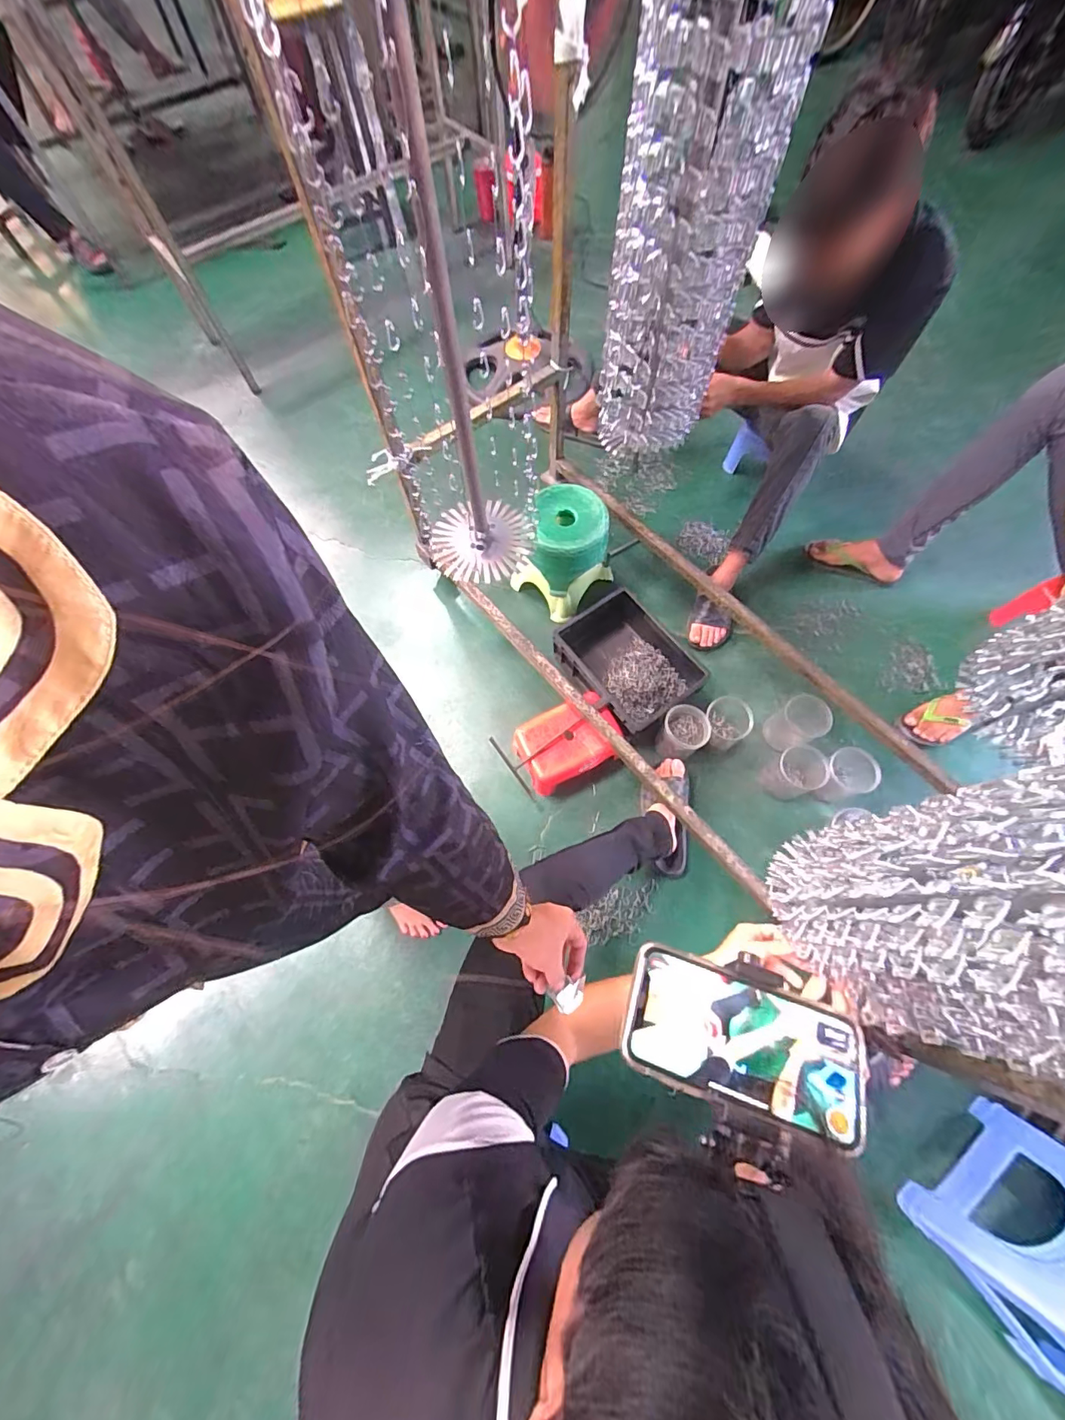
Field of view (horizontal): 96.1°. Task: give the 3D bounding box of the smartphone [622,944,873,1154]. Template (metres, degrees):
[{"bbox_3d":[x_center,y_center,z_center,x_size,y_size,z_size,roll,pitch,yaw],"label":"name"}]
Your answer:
[{"bbox_3d":[0.138,0.218,0.313,0.148,0.016,0.073,18,70,9],"label":"smartphone"}]

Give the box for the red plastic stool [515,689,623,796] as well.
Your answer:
[{"bbox_3d":[0.083,0.076,1.169,0.240,0.122,0.182,-27,70,-9],"label":"red plastic stool"}]

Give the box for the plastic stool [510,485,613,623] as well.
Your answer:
[{"bbox_3d":[0.083,-0.410,1.281,0.218,0.252,0.217,-1,68,1],"label":"plastic stool"}]

